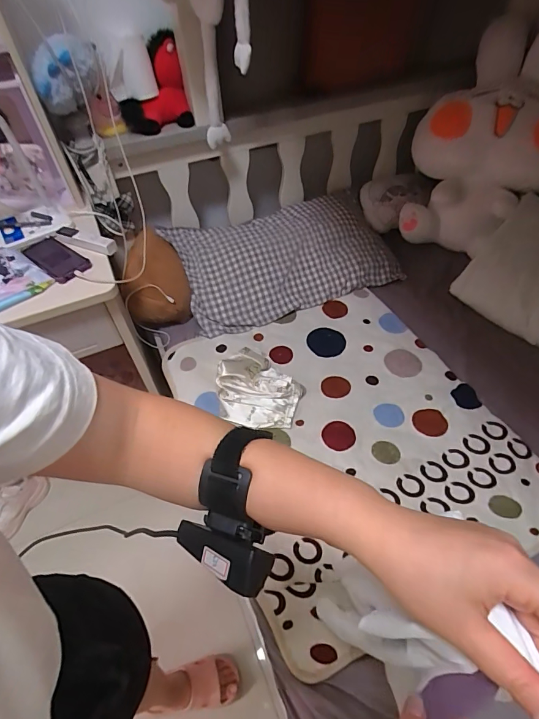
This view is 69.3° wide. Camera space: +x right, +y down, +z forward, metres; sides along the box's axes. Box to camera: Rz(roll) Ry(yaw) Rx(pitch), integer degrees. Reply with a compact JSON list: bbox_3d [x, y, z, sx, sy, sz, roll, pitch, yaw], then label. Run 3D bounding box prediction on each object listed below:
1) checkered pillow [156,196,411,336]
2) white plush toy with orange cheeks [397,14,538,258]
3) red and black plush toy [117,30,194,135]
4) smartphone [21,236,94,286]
[{"bbox_3d":[0.053,-0.334,1.283,0.699,0.103,0.394,-17,78,-14],"label":"checkered pillow"},{"bbox_3d":[0.686,-0.649,1.249,0.446,0.528,0.345,9,52,10],"label":"white plush toy with orange cheeks"},{"bbox_3d":[-0.309,-0.710,1.023,0.183,0.179,0.129,-36,58,-23],"label":"red and black plush toy"},{"bbox_3d":[-0.473,-0.221,0.862,0.173,0.015,0.083,29,58,24],"label":"smartphone"}]

